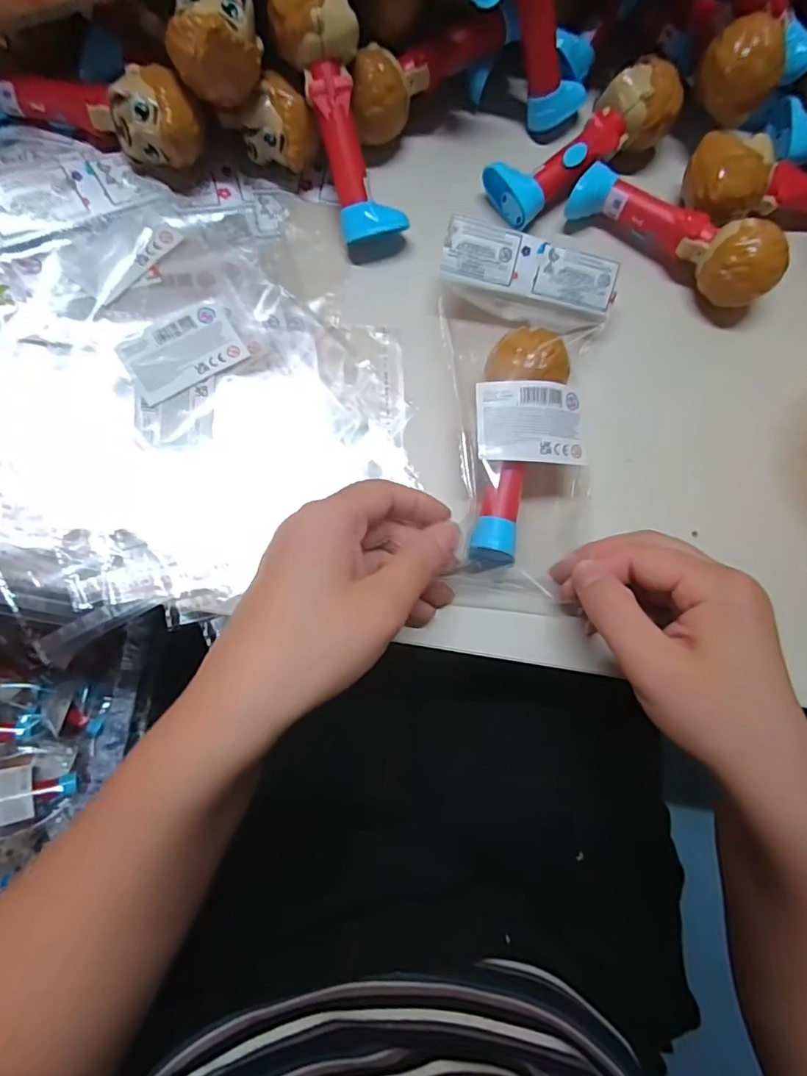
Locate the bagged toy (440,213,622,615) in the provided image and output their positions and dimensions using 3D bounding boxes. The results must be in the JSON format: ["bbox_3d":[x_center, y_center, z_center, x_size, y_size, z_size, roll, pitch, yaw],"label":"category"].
[{"bbox_3d":[0.065,-0.062,0.286,0.089,0.050,0.199,2,87,-1],"label":"bagged toy"}]

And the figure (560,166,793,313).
[{"bbox_3d":[0.155,-0.175,0.313,0.121,0.042,0.033,36,80,3],"label":"figure"}]

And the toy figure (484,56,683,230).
[{"bbox_3d":[0.105,-0.228,0.317,0.118,0.041,0.040,-34,84,-8],"label":"toy figure"}]

